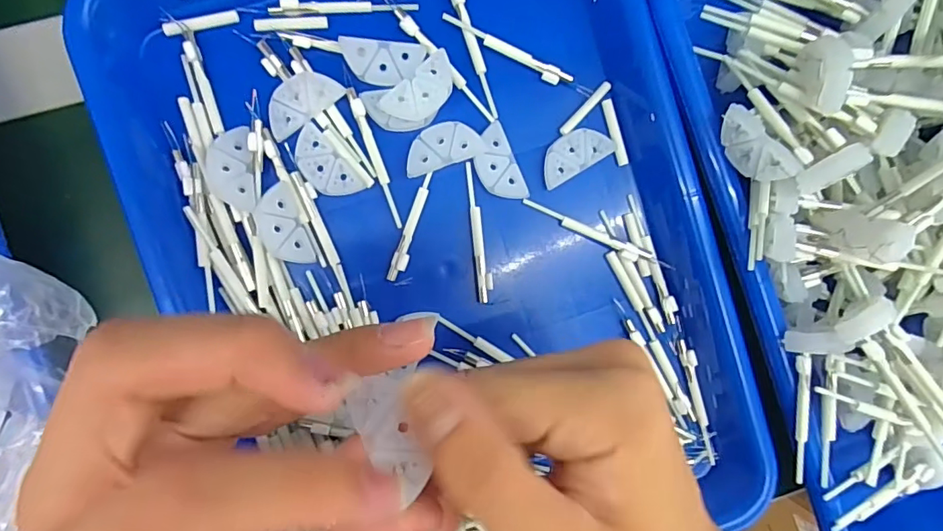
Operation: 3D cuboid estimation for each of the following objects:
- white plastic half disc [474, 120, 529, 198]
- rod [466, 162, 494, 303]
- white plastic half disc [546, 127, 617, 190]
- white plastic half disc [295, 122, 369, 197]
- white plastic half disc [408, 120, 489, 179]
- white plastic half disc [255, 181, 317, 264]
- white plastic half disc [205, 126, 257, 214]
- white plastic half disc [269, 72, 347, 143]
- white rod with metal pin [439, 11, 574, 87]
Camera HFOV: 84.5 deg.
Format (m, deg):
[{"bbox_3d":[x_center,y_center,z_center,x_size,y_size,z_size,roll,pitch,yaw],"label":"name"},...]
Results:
[{"bbox_3d":[0.013,-0.049,0.256,0.020,0.007,0.039,-23,94,-5],"label":"white plastic half disc"},{"bbox_3d":[0.004,-0.016,0.258,0.008,0.004,0.069,-7,92,-5],"label":"rod"},{"bbox_3d":[0.052,-0.056,0.260,0.040,0.006,0.020,-31,94,-4],"label":"white plastic half disc"},{"bbox_3d":[-0.070,-0.047,0.247,0.020,0.005,0.038,-42,95,-3],"label":"white plastic half disc"},{"bbox_3d":[-0.014,-0.057,0.249,0.038,0.008,0.020,-20,93,-5],"label":"white plastic half disc"},{"bbox_3d":[-0.089,-0.018,0.242,0.019,0.004,0.039,-24,94,-5],"label":"white plastic half disc"},{"bbox_3d":[-0.111,-0.044,0.239,0.019,0.005,0.038,-6,92,-6],"label":"white plastic half disc"},{"bbox_3d":[-0.080,-0.077,0.241,0.038,0.007,0.019,-40,95,-3],"label":"white plastic half disc"},{"bbox_3d":[0.018,-0.106,0.254,0.068,0.005,0.007,26,89,-6],"label":"white rod with metal pin"}]

